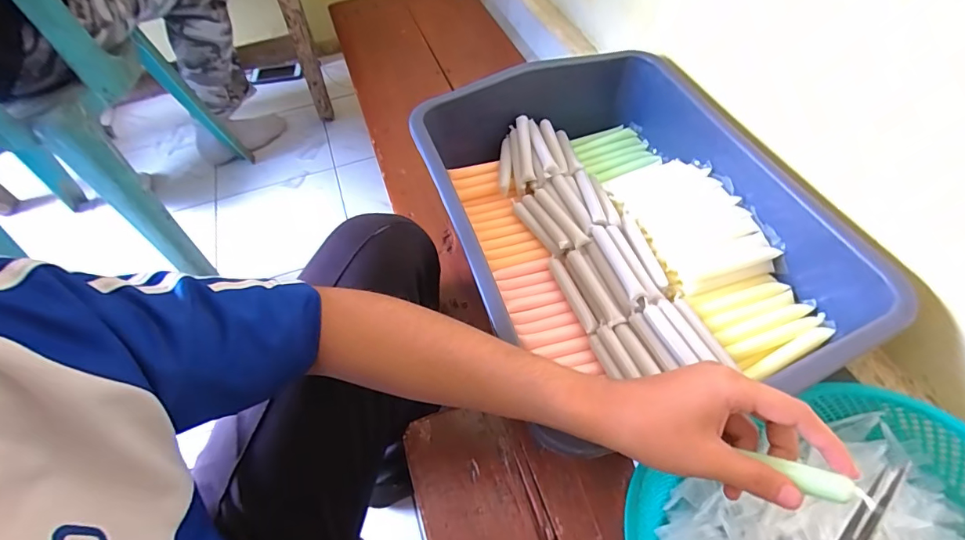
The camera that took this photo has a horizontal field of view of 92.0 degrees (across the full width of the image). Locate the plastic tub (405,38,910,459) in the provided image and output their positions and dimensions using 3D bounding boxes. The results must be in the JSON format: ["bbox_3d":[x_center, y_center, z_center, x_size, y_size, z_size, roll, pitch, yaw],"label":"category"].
[{"bbox_3d":[0.160,-0.062,0.550,0.362,0.124,0.474,-17,56,-7],"label":"plastic tub"}]

